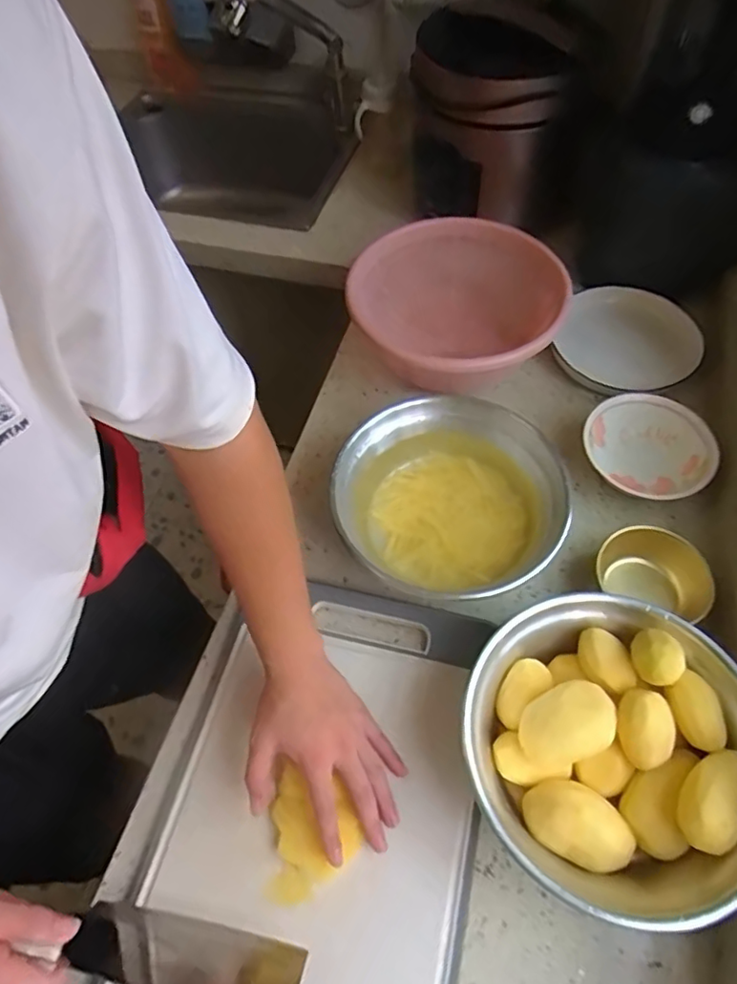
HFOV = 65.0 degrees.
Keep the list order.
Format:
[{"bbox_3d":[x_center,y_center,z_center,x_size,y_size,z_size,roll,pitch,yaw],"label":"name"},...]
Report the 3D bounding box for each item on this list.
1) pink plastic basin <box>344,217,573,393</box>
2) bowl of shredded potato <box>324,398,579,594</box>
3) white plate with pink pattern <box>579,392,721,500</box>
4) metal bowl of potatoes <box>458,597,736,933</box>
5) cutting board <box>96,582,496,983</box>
[{"bbox_3d":[0.103,-0.263,0.806,0.263,0.111,0.280,-2,58,4],"label":"pink plastic basin"},{"bbox_3d":[0.093,0.013,0.658,0.242,0.093,0.220,-2,58,4],"label":"bowl of shredded potato"},{"bbox_3d":[0.336,-0.046,0.710,0.146,0.056,0.137,-2,58,4],"label":"white plate with pink pattern"},{"bbox_3d":[0.214,0.227,0.520,0.249,0.096,0.243,-1,58,1],"label":"metal bowl of potatoes"},{"bbox_3d":[-0.046,0.296,0.533,0.276,0.021,0.421,11,59,8],"label":"cutting board"}]

